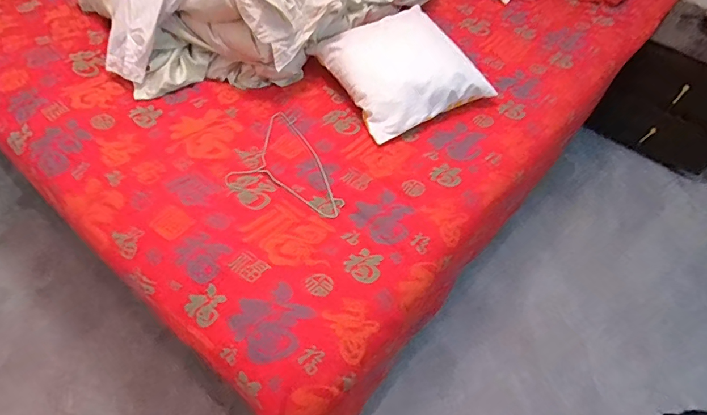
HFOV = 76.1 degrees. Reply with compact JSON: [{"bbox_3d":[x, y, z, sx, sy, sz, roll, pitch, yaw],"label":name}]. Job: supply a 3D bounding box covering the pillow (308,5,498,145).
[{"bbox_3d":[0.136,-0.411,1.333,0.392,0.117,0.399,-24,56,-24],"label":"pillow"}]

